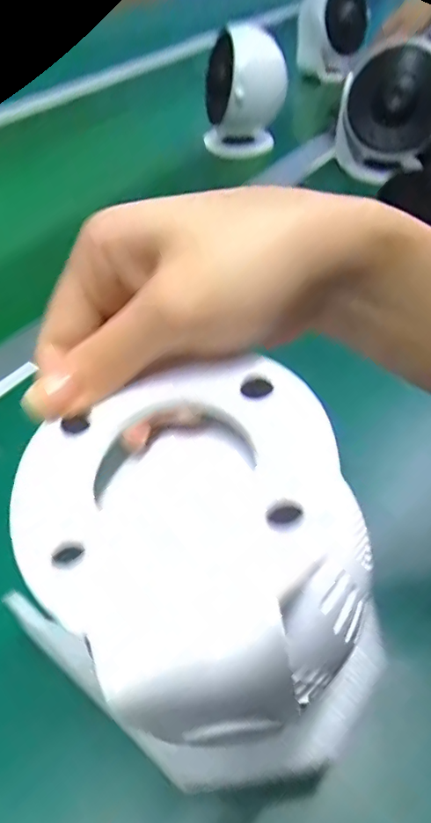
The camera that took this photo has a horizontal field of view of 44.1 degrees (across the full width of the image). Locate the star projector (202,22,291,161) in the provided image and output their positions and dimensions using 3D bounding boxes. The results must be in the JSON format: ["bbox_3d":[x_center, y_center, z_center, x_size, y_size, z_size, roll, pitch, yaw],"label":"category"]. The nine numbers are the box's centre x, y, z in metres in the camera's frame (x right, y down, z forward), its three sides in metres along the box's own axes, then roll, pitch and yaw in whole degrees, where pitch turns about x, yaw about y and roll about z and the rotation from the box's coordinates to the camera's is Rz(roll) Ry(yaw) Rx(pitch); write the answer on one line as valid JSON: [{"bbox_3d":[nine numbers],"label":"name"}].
[{"bbox_3d":[0.031,-0.367,0.616,0.070,0.133,0.081,-31,54,-26],"label":"star projector"}]

